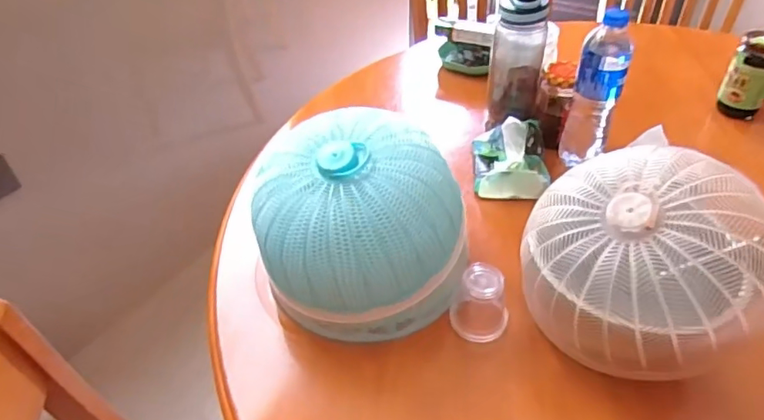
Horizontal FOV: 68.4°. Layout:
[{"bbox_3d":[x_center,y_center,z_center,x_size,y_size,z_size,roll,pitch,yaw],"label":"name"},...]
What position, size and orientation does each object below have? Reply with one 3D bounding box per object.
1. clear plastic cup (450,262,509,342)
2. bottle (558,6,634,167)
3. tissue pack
[{"bbox_3d":[0.112,0.102,0.640,0.062,0.088,0.059,-2,40,2],"label":"clear plastic cup"},{"bbox_3d":[0.294,-0.152,0.777,0.064,0.212,0.065,14,46,17],"label":"bottle"},{"bbox_3d":[0.189,-0.081,0.823,0.102,0.068,0.134,3,43,6],"label":"tissue pack"}]

